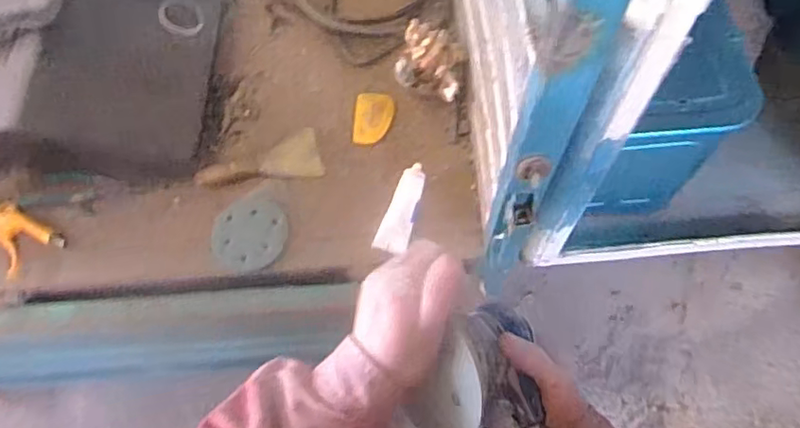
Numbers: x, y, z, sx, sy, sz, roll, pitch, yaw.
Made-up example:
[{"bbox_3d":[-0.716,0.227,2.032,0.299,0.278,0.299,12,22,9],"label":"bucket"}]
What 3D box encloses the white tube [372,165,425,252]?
[{"bbox_3d":[0.007,-0.008,0.930,0.048,0.030,0.150,19,68,11],"label":"white tube"}]

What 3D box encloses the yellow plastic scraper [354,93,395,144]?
[{"bbox_3d":[-0.044,-0.164,1.006,0.067,0.004,0.097,2,66,3],"label":"yellow plastic scraper"}]

